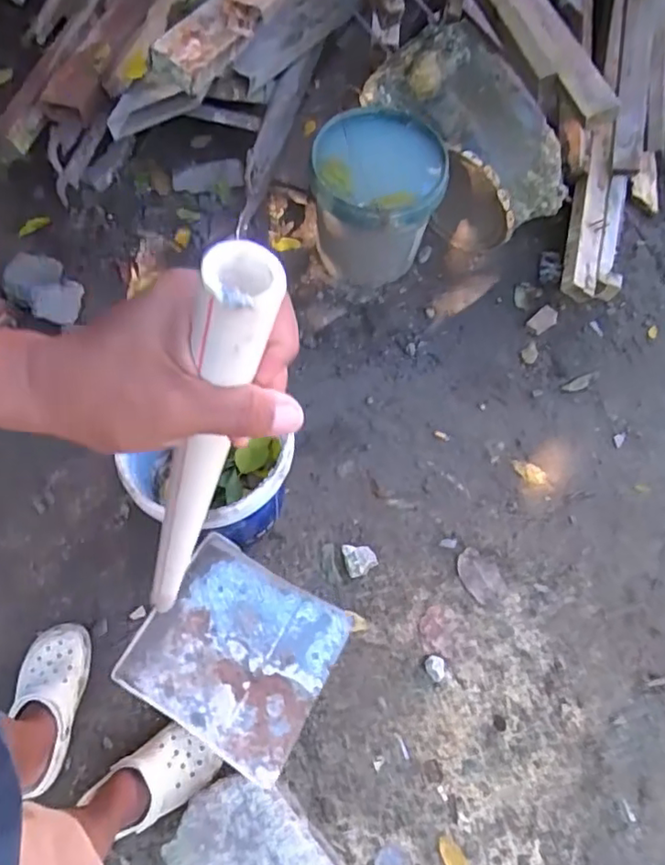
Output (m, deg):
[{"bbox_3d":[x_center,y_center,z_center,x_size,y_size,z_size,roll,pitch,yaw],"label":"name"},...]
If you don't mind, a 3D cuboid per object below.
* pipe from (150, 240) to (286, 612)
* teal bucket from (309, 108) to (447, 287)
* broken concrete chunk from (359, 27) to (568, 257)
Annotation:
[{"bbox_3d":[-0.117,0.073,0.481,0.036,0.597,0.029,-9,67,-22],"label":"pipe"},{"bbox_3d":[0.108,-0.547,1.422,0.291,0.272,0.293,1,66,-3],"label":"teal bucket"},{"bbox_3d":[0.334,-0.714,1.491,0.352,0.338,0.498,-31,71,-15],"label":"broken concrete chunk"}]

